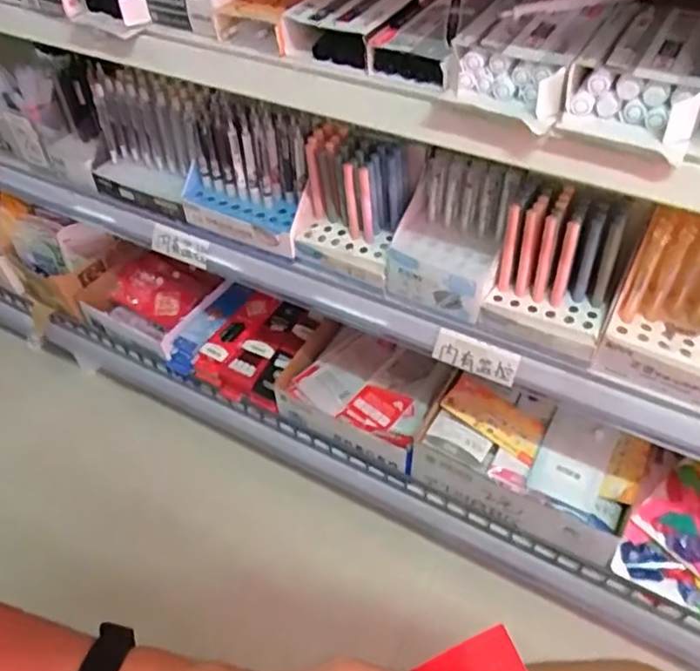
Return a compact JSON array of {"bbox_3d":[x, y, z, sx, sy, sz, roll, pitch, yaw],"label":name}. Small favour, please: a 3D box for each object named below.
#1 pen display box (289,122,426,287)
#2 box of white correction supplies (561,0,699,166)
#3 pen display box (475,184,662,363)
[{"bbox_3d":[0.003,-0.154,0.696,0.118,0.121,0.114,17,51,17],"label":"pen display box"},{"bbox_3d":[0.229,-0.195,0.474,0.089,0.046,0.157,27,54,24],"label":"box of white correction supplies"},{"bbox_3d":[0.209,-0.067,0.618,0.118,0.129,0.095,20,52,19],"label":"pen display box"}]

